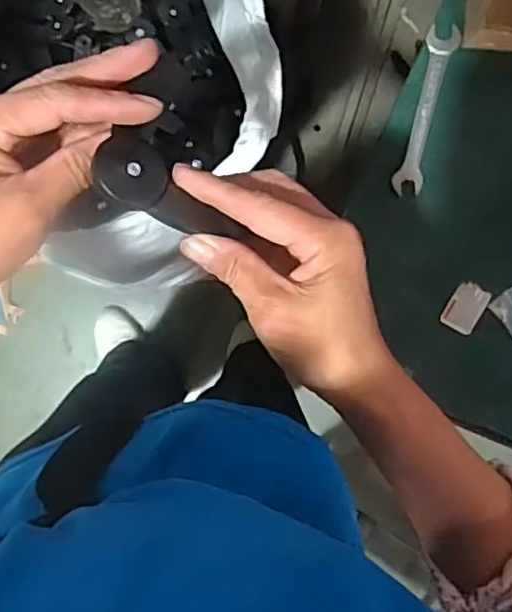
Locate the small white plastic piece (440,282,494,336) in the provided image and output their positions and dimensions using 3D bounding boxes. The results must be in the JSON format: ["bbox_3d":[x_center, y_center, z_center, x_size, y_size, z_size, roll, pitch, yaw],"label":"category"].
[{"bbox_3d":[0.179,0.002,0.536,0.028,0.004,0.042,31,110,13],"label":"small white plastic piece"}]

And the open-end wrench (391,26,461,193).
[{"bbox_3d":[0.139,-0.159,0.516,0.025,0.006,0.135,14,96,16],"label":"open-end wrench"}]

